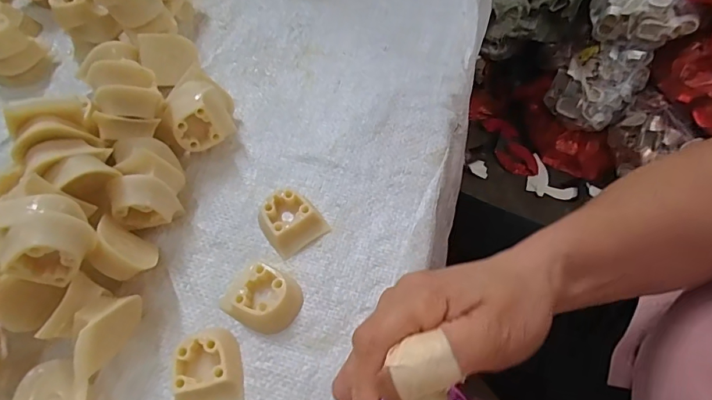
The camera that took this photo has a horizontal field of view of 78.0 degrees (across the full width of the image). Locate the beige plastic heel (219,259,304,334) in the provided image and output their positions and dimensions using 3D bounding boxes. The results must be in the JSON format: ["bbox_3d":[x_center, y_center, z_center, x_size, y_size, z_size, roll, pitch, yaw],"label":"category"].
[{"bbox_3d":[-0.057,0.059,0.272,0.046,0.017,0.039,26,63,15],"label":"beige plastic heel"}]

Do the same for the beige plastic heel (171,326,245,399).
[{"bbox_3d":[-0.084,0.095,0.251,0.037,0.017,0.048,-5,60,-2],"label":"beige plastic heel"}]

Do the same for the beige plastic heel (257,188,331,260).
[{"bbox_3d":[-0.044,0.014,0.297,0.038,0.018,0.037,-35,65,-18],"label":"beige plastic heel"}]

